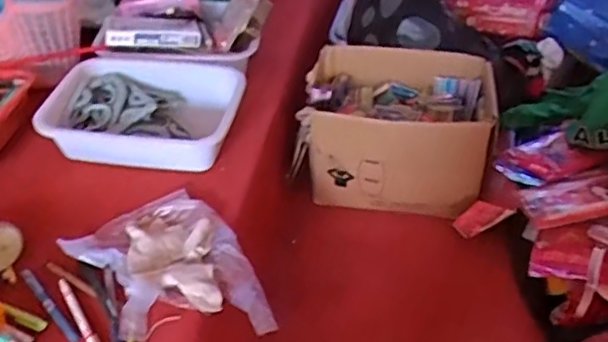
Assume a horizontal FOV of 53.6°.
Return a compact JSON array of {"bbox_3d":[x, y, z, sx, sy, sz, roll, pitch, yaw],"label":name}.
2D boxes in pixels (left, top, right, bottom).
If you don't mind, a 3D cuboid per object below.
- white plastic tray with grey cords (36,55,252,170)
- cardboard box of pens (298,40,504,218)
[{"bbox_3d":[-0.247,-0.091,0.961,0.287,0.077,0.213,7,41,10],"label":"white plastic tray with grey cords"},{"bbox_3d":[0.158,-0.069,1.075,0.317,0.213,0.222,5,41,8],"label":"cardboard box of pens"}]

